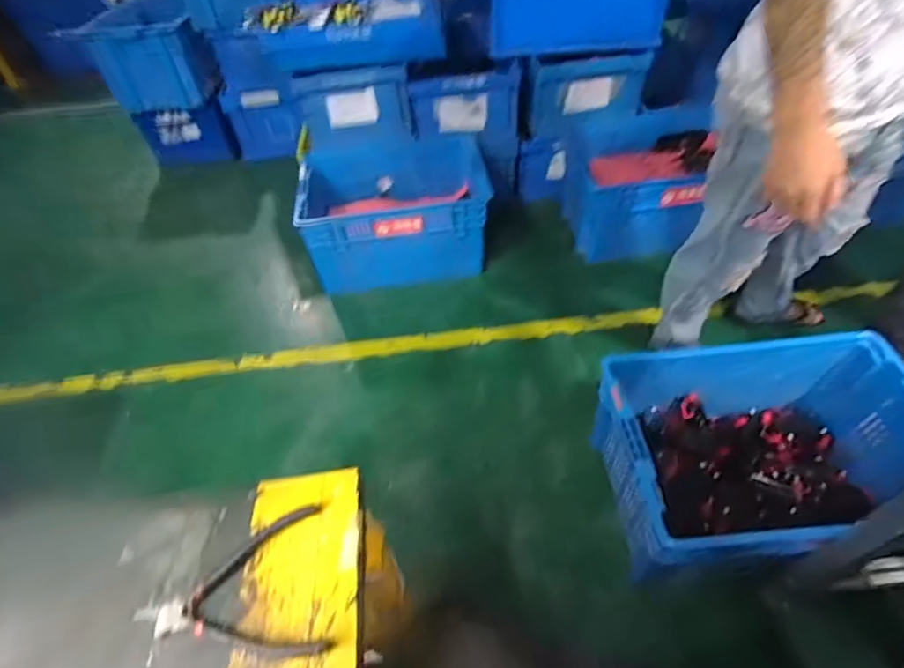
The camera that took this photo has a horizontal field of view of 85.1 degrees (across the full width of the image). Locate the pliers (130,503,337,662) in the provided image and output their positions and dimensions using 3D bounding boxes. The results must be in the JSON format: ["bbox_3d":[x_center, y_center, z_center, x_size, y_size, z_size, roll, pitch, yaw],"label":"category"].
[{"bbox_3d":[-0.166,0.202,0.377,0.136,0.009,0.109,-16,50,-8],"label":"pliers"}]

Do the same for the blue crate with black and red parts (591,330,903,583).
[{"bbox_3d":[0.614,0.253,1.027,0.568,0.321,0.398,-9,49,-2],"label":"blue crate with black and red parts"}]

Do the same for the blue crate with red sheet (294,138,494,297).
[{"bbox_3d":[-0.171,-0.396,1.587,0.571,0.245,0.430,-7,49,0],"label":"blue crate with red sheet"}]

